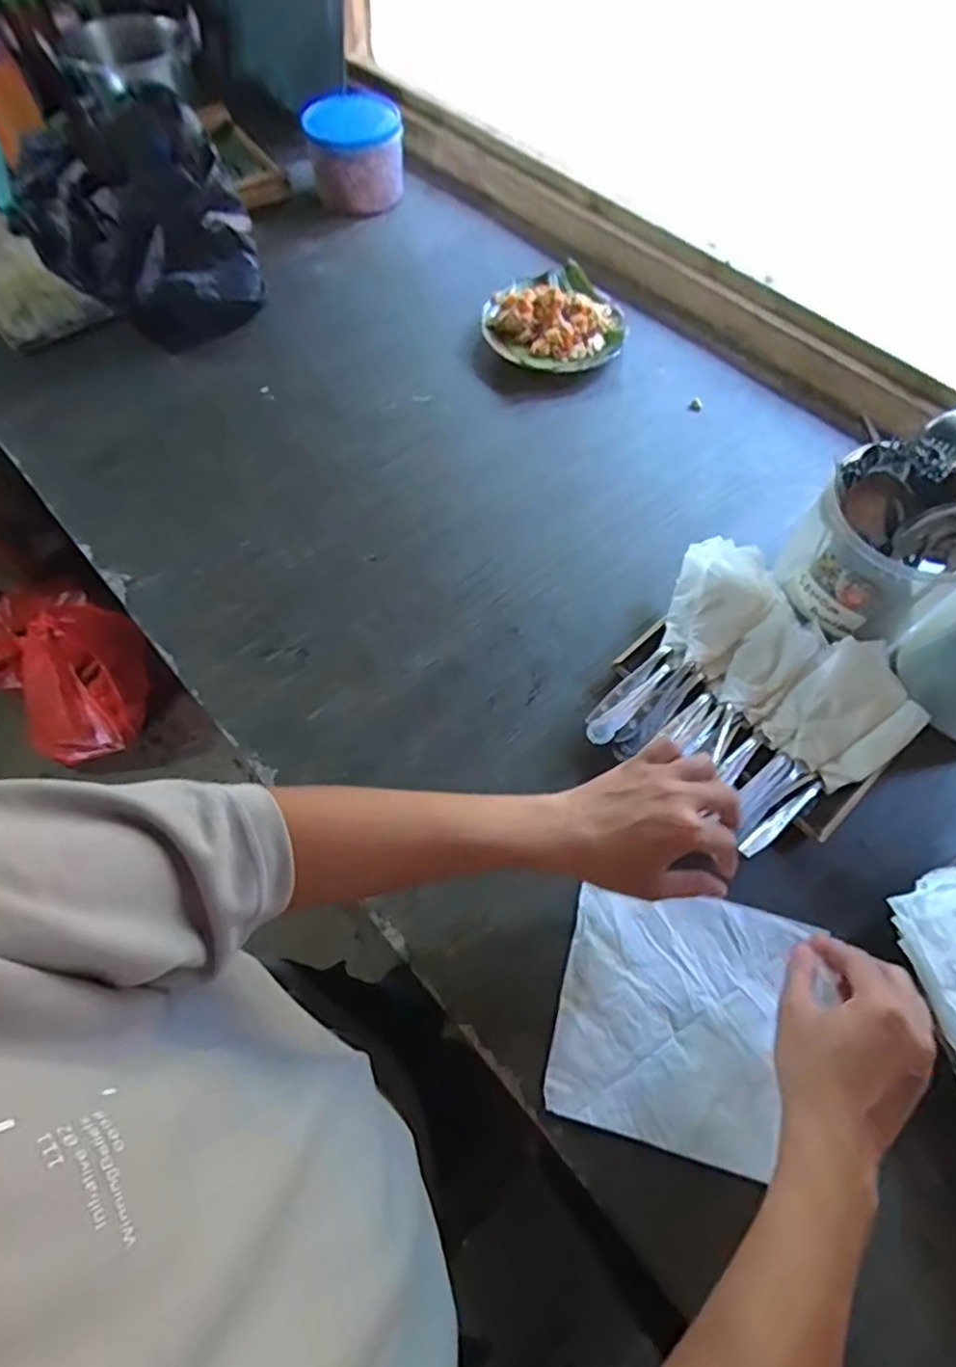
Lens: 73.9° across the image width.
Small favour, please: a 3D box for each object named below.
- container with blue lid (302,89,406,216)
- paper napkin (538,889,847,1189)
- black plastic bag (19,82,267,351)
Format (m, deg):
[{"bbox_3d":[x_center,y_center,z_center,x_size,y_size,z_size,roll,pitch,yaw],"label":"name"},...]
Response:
[{"bbox_3d":[-0.178,-0.776,0.942,0.133,0.114,0.138,-6,63,-5],"label":"container with blue lid"},{"bbox_3d":[0.145,0.239,0.468,0.159,0.012,0.173,15,63,6],"label":"paper napkin"},{"bbox_3d":[-0.412,-0.566,0.775,0.237,0.199,0.171,-25,66,-14],"label":"black plastic bag"}]

